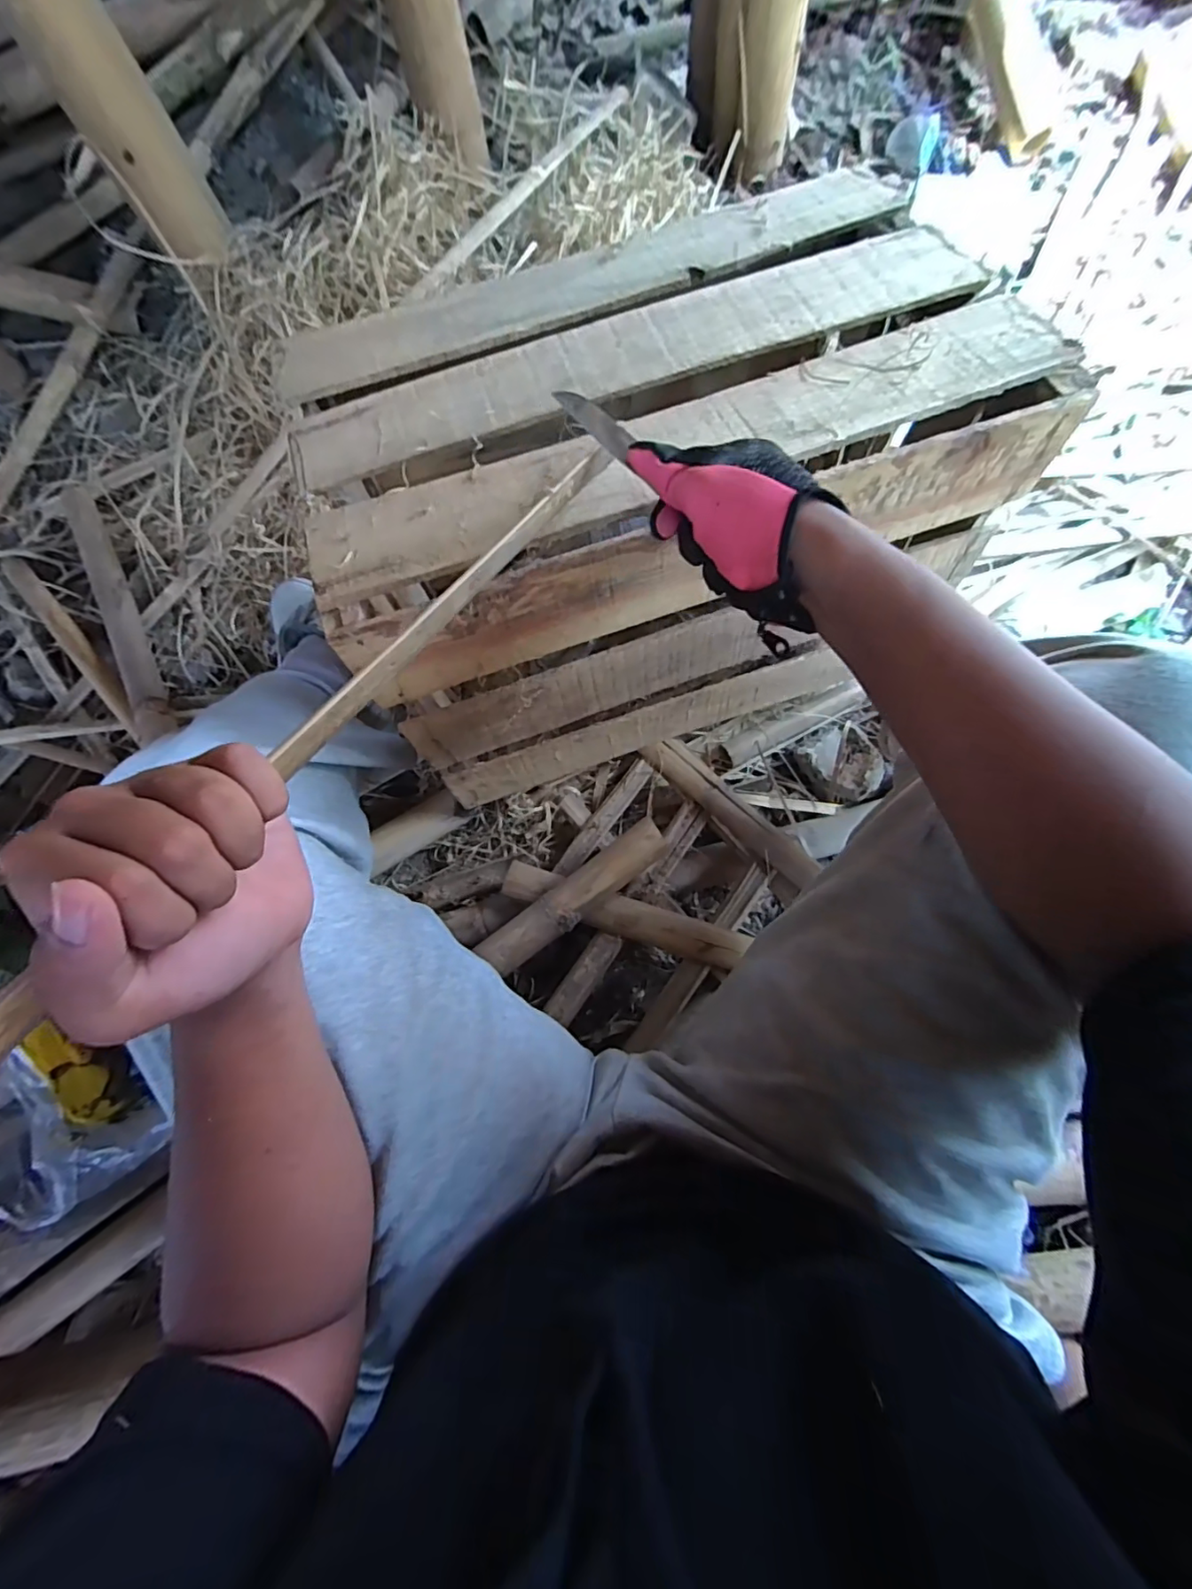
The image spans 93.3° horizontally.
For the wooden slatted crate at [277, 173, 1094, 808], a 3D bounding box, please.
[{"bbox_3d":[0.049,-0.301,0.598,0.586,0.317,0.371,-19,74,-2],"label":"wooden slatted crate"}]

